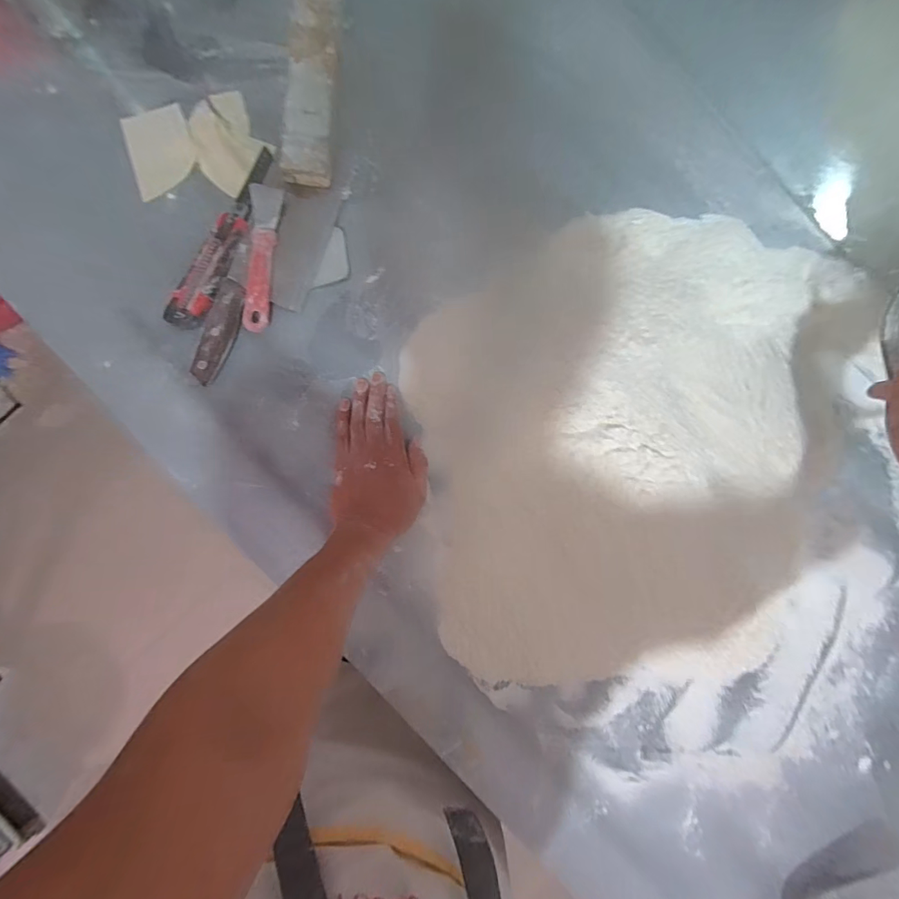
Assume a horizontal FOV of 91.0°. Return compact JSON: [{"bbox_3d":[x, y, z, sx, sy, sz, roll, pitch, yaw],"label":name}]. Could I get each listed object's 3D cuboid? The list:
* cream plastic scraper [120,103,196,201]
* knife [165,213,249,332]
[{"bbox_3d":[-0.336,-0.348,0.515,0.076,0.005,0.095,-22,91,-4],"label":"cream plastic scraper"},{"bbox_3d":[-0.279,-0.206,0.513,0.042,0.015,0.142,28,88,-3],"label":"knife"}]

